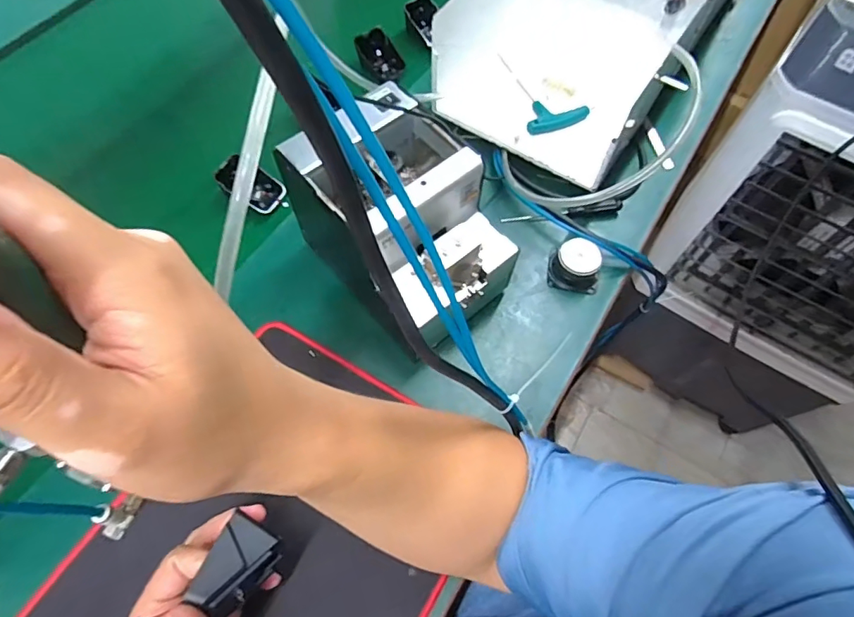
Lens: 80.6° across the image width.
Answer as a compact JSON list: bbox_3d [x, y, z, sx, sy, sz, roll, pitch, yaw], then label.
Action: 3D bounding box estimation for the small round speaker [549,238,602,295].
[{"bbox_3d":[0.155,-0.046,0.523,0.050,0.031,0.044,8,64,3],"label":"small round speaker"}]

